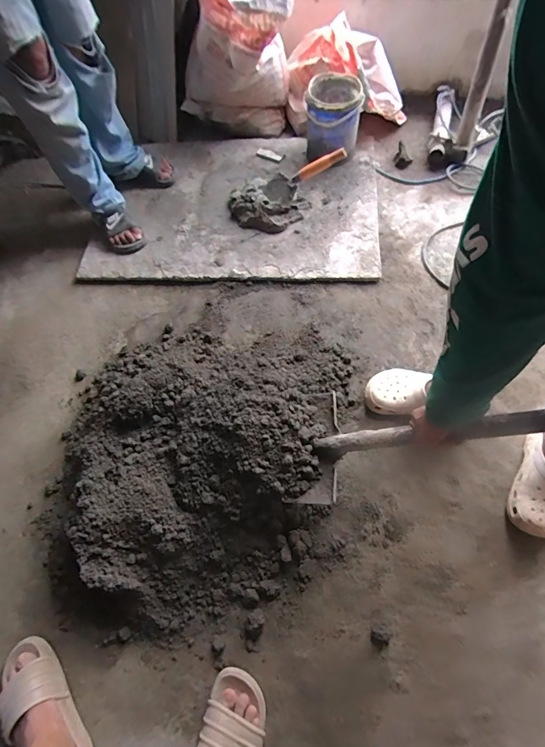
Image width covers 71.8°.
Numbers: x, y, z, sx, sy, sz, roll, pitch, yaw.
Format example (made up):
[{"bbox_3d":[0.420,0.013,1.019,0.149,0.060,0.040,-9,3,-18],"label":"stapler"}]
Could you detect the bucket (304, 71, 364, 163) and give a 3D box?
[{"bbox_3d":[0.200,-0.843,1.257,0.182,0.200,0.191,4,66,8],"label":"bucket"}]

